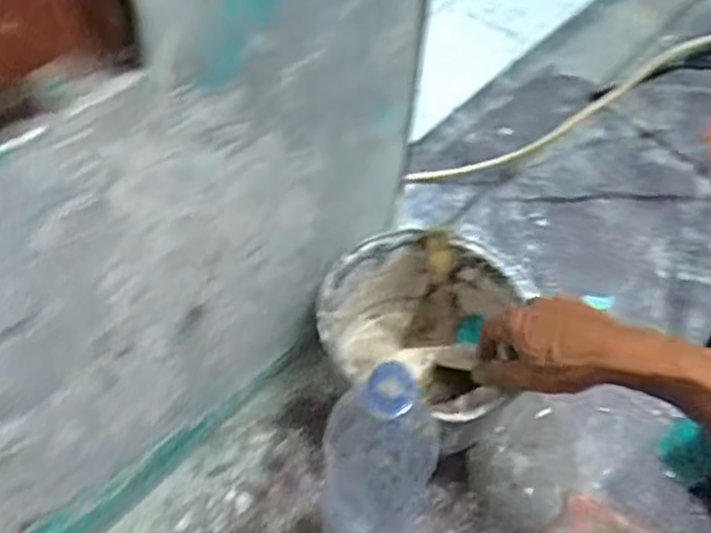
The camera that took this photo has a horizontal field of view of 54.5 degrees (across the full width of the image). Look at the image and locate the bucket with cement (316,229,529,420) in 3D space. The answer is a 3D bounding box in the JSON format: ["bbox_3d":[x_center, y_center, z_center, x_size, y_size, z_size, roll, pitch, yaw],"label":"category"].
[{"bbox_3d":[0.060,0.087,0.781,0.200,0.146,0.207,3,50,-3],"label":"bucket with cement"}]

